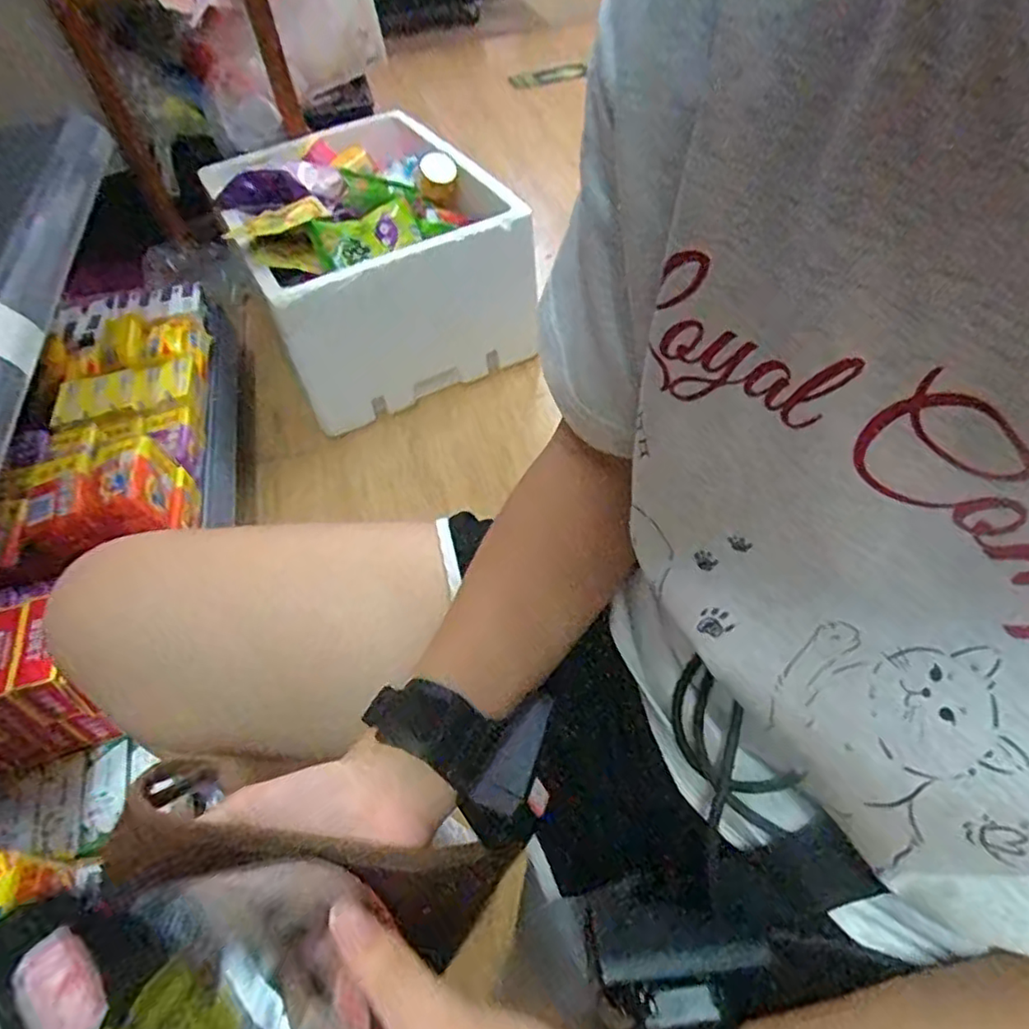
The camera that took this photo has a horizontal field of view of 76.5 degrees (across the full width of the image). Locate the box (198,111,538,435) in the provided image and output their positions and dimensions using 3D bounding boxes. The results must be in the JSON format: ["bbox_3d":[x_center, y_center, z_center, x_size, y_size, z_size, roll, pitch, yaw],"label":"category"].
[{"bbox_3d":[-0.291,-0.503,1.263,0.447,0.307,0.610,-27,52,-16],"label":"box"}]

